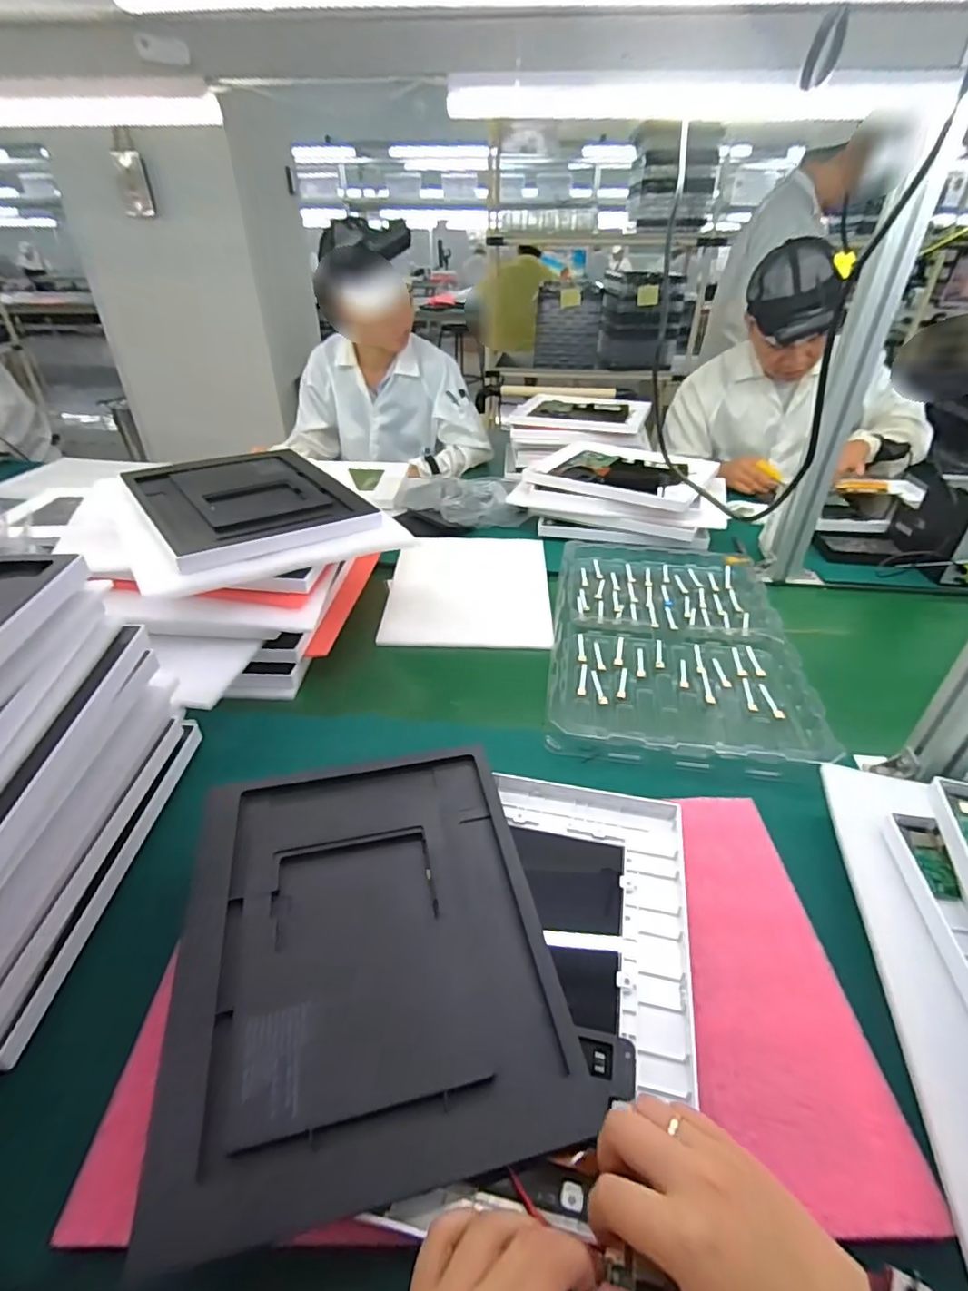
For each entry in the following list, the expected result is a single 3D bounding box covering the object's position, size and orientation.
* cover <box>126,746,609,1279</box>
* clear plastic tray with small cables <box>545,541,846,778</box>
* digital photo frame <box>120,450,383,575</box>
[{"bbox_3d":[-0.084,0.200,0.412,0.245,0.025,0.306,-7,37,-11],"label":"cover"},{"bbox_3d":[0.255,-0.017,0.777,0.306,0.030,0.479,6,37,7],"label":"clear plastic tray with small cables"},{"bbox_3d":[-0.322,-0.194,0.755,0.245,0.034,0.290,-26,44,-32],"label":"digital photo frame"}]

